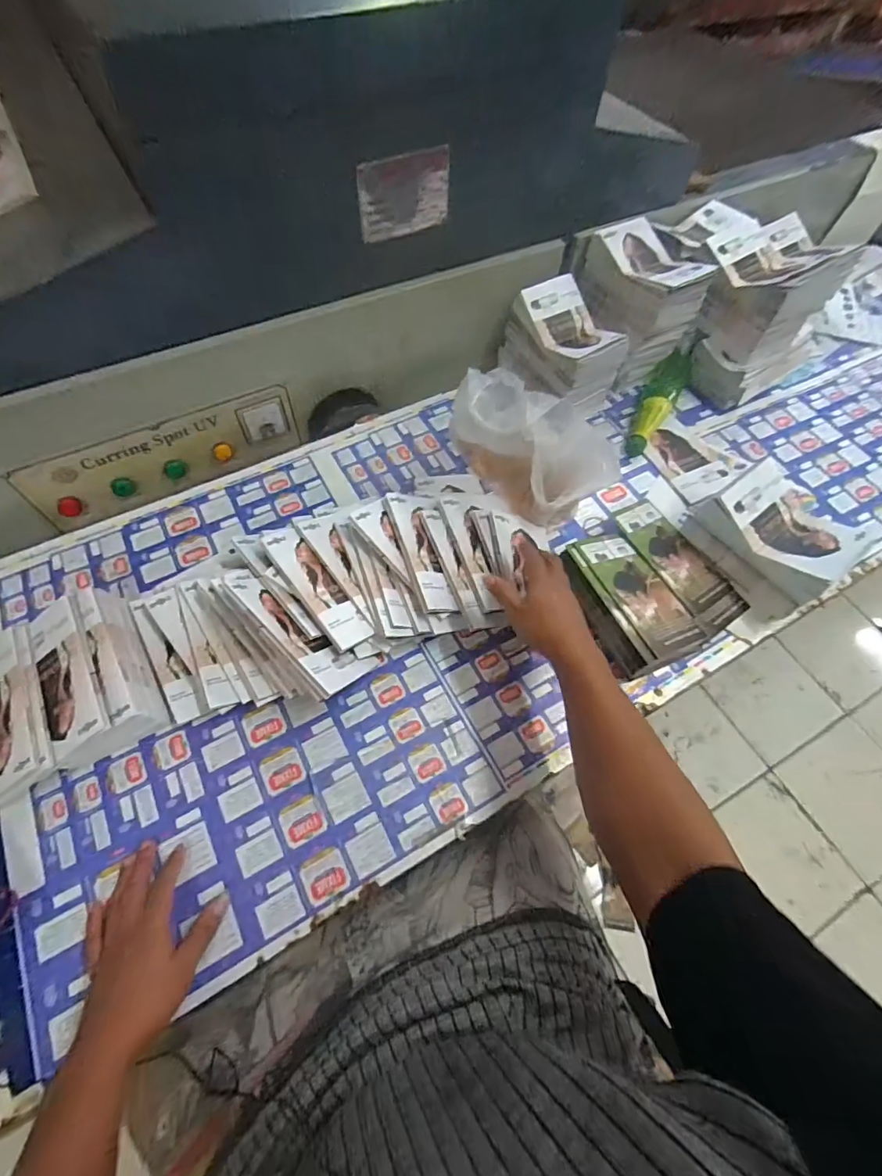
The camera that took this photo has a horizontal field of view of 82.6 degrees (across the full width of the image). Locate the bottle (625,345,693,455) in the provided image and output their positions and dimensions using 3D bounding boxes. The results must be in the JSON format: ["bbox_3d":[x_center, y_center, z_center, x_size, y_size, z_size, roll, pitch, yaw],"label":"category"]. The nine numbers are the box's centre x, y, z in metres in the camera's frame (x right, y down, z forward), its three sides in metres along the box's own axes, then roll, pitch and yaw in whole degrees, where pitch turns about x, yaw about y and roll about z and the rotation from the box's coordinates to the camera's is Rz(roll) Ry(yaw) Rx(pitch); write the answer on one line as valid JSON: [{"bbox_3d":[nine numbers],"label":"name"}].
[{"bbox_3d":[0.362,-0.311,0.842,0.059,0.053,0.223,27,64,12],"label":"bottle"}]

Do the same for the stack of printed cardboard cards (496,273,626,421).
[{"bbox_3d":[0.205,-0.401,0.833,0.117,0.117,0.189,-26,66,-16],"label":"stack of printed cardboard cards"}]

